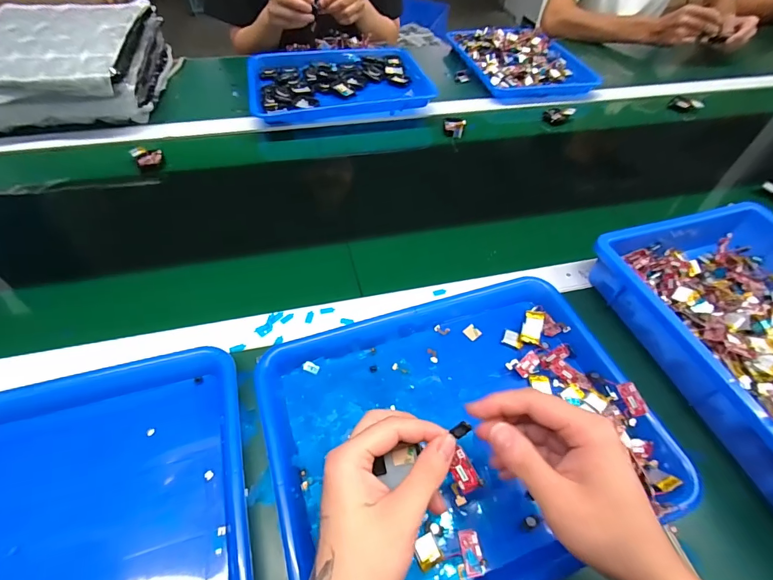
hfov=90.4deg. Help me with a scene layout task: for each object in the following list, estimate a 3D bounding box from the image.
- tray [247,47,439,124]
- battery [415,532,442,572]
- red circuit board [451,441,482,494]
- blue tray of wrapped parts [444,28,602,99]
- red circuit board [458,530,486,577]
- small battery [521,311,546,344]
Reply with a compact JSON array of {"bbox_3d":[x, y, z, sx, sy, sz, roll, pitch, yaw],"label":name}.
[{"bbox_3d":[-0.092,-0.411,0.765,0.342,0.042,0.235,-8,53,-9],"label":"tray"},{"bbox_3d":[0.032,0.200,0.294,0.018,0.005,0.019,-20,56,-18],"label":"battery"},{"bbox_3d":[0.051,0.120,0.257,0.015,0.004,0.030,-31,77,8],"label":"red circuit board"},{"bbox_3d":[0.302,-0.522,0.871,0.252,0.029,0.300,-10,53,-10],"label":"blue tray of wrapped parts"},{"bbox_3d":[0.066,0.202,0.296,0.015,0.004,0.029,-4,52,-6],"label":"red circuit board"},{"bbox_3d":[0.161,0.040,0.421,0.021,0.005,0.038,11,62,19],"label":"small battery"}]

